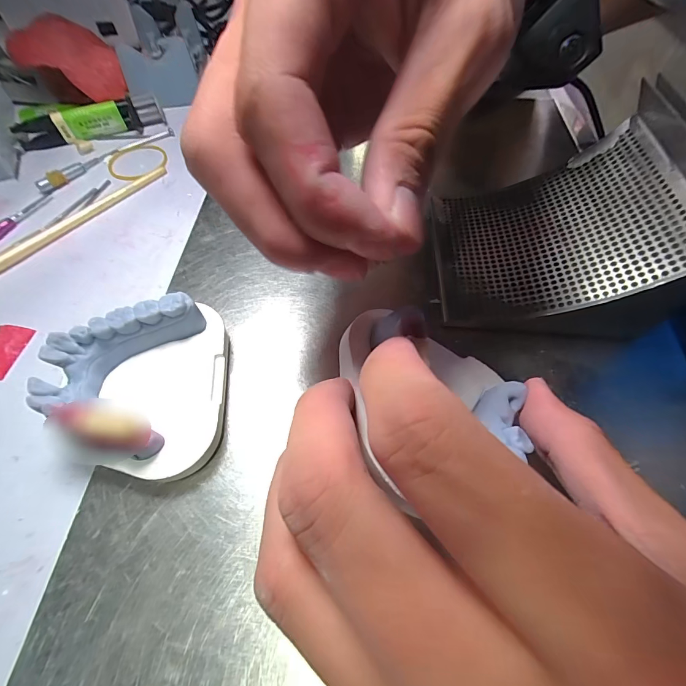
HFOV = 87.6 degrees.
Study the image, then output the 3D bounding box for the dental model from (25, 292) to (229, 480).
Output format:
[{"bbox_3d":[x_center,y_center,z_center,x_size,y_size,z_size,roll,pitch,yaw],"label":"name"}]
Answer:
[{"bbox_3d":[-0.081,0.019,0.147,0.061,0.034,0.068,-9,59,-7],"label":"dental model"}]

